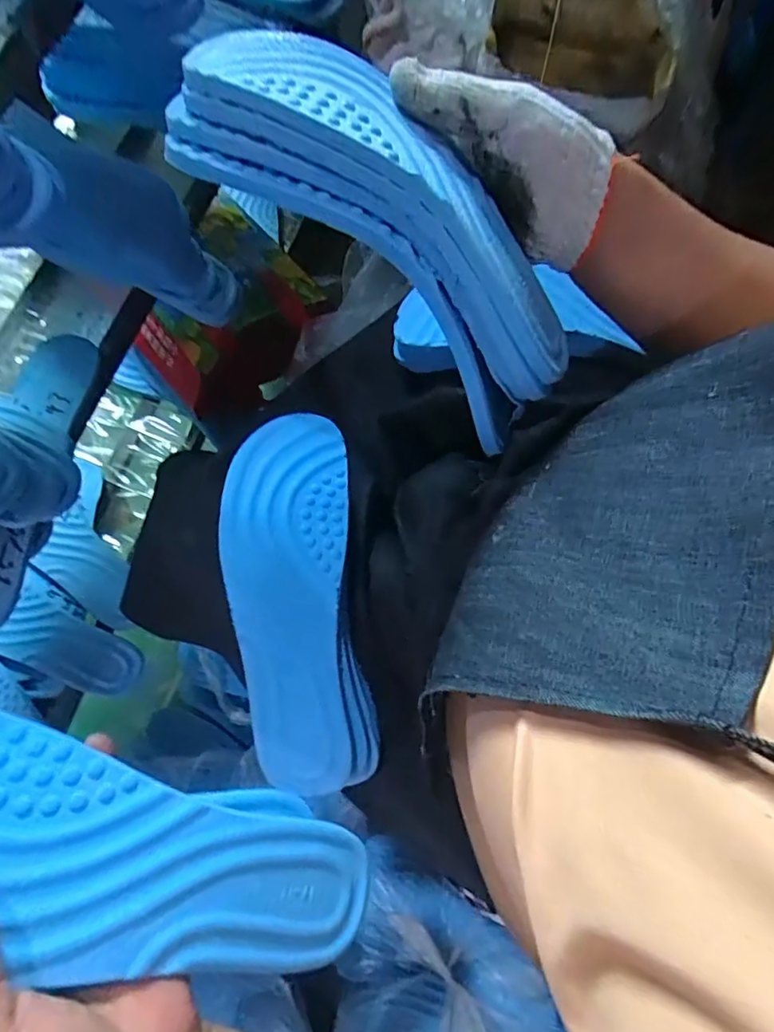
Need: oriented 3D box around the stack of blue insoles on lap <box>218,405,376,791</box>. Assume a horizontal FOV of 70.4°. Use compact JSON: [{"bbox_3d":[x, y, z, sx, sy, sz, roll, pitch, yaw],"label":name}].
[{"bbox_3d":[-0.062,0.054,0.371,0.084,0.032,0.247,-6,84,-1],"label":"stack of blue insoles on lap"}]

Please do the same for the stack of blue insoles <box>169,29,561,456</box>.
[{"bbox_3d":[0.009,-0.156,0.288,0.239,0.062,0.095,39,75,-14],"label":"stack of blue insoles"}]

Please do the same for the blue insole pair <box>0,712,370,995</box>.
[{"bbox_3d":[-0.130,0.144,0.228,0.271,0.036,0.094,21,71,-20],"label":"blue insole pair"}]

